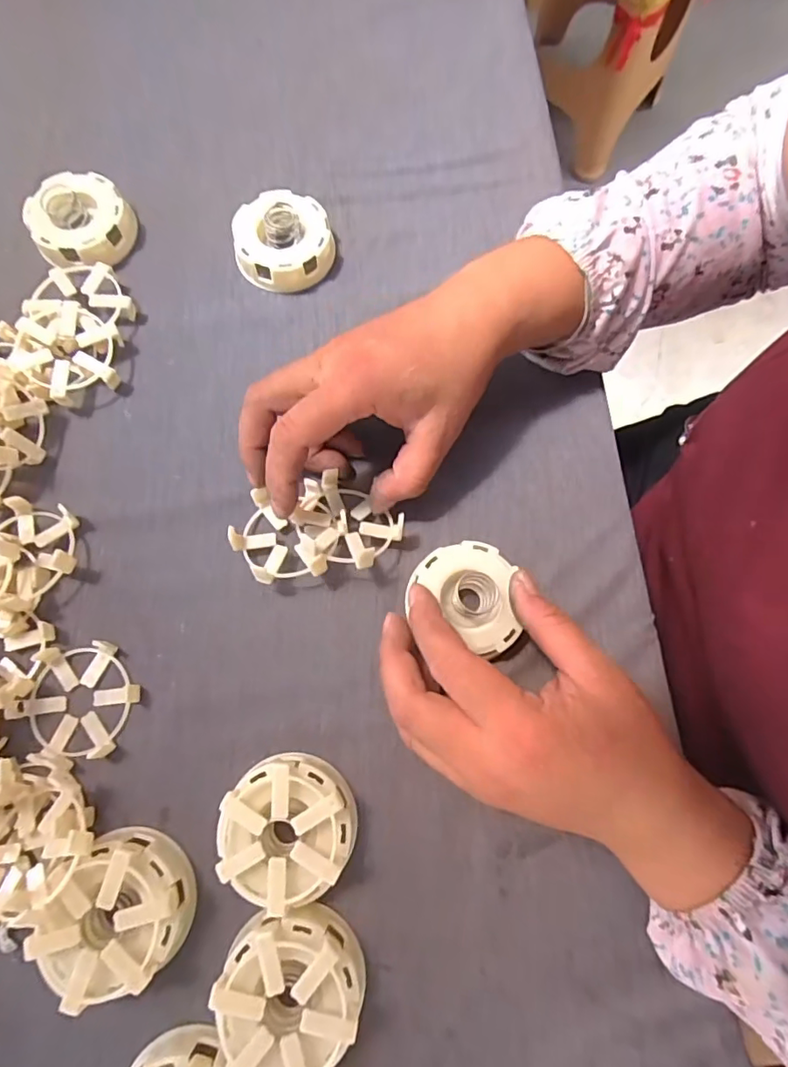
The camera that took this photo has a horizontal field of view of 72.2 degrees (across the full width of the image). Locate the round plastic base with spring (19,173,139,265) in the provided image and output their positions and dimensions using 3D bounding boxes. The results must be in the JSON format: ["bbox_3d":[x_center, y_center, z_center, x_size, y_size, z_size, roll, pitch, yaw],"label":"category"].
[{"bbox_3d":[-0.212,-0.213,0.365,0.063,0.029,0.068,0,75,-1],"label":"round plastic base with spring"}]

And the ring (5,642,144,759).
[{"bbox_3d":[-0.171,0.089,0.291,0.057,0.009,0.061,0,75,-1],"label":"ring"}]

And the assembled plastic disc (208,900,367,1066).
[{"bbox_3d":[-0.048,0.210,0.248,0.063,0.031,0.064,0,75,-1],"label":"assembled plastic disc"}]

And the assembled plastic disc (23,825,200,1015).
[{"bbox_3d":[-0.128,0.180,0.255,0.058,0.031,0.060,0,75,-1],"label":"assembled plastic disc"}]

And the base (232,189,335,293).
[{"bbox_3d":[-0.075,-0.198,0.362,0.064,0.026,0.060,0,75,-1],"label":"base"}]

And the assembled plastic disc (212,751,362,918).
[{"bbox_3d":[-0.053,0.145,0.266,0.063,0.029,0.061,0,75,-1],"label":"assembled plastic disc"}]

